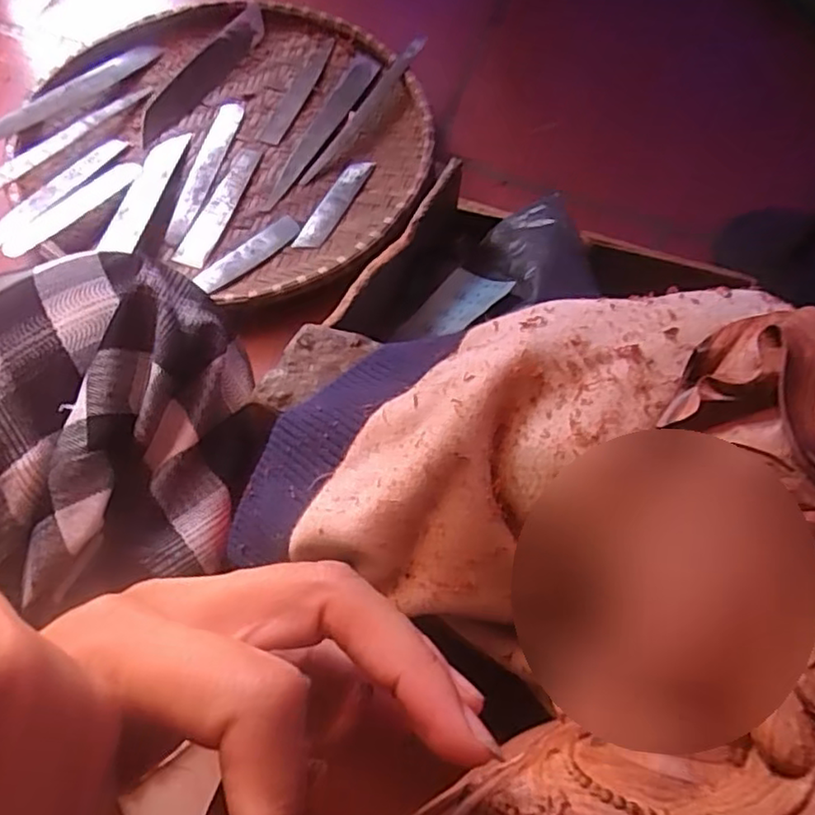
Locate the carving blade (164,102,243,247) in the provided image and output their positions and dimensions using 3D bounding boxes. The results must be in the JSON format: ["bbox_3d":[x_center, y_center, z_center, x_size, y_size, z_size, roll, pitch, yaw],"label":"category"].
[{"bbox_3d":[-0.172,-0.200,0.551,0.027,0.007,0.160,11,65,2],"label":"carving blade"}]

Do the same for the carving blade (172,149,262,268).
[{"bbox_3d":[-0.153,-0.165,0.536,0.025,0.007,0.126,15,66,4],"label":"carving blade"}]

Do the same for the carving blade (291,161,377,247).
[{"bbox_3d":[-0.060,-0.167,0.539,0.023,0.004,0.101,24,68,7],"label":"carving blade"}]

